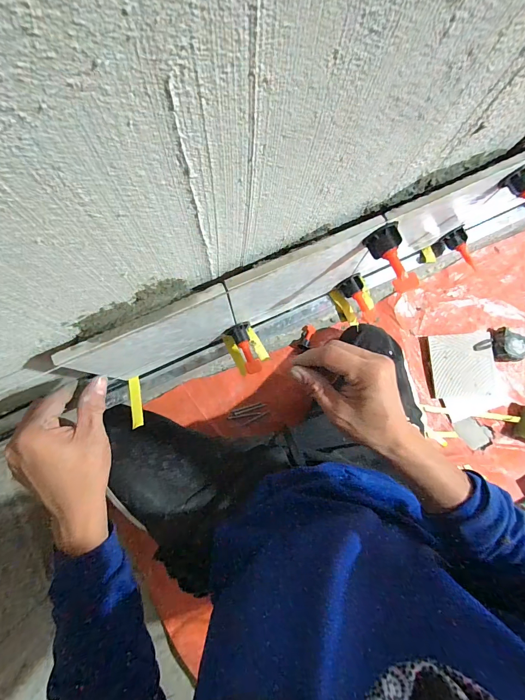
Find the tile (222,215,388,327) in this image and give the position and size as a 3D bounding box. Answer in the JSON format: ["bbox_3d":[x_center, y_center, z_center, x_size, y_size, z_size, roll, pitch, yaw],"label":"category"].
[{"bbox_3d":[0.038,-0.071,0.347,0.148,0.144,0.017,-22,83,-4],"label":"tile"}]

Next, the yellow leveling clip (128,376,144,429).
[{"bbox_3d":[-0.153,0.063,0.408,0.013,0.008,0.060,-10,82,-2],"label":"yellow leveling clip"}]

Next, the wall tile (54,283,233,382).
[{"bbox_3d":[-0.099,-0.010,0.339,0.146,0.137,0.015,-25,83,-4],"label":"wall tile"}]

